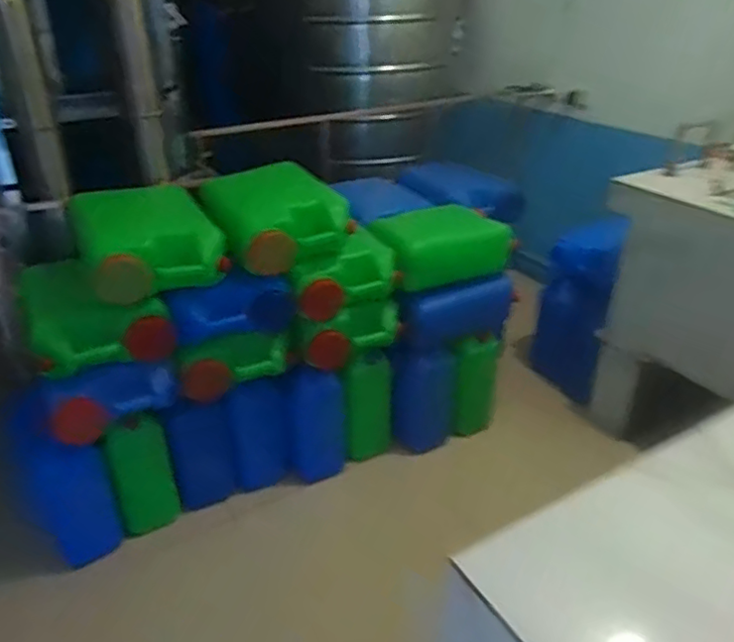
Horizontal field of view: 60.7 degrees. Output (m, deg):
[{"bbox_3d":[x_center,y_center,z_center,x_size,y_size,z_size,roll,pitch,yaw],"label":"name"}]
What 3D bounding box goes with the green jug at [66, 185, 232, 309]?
[{"bbox_3d":[-0.573,-0.215,1.624,0.322,0.179,0.368,-16,33,-25],"label":"green jug"}]

